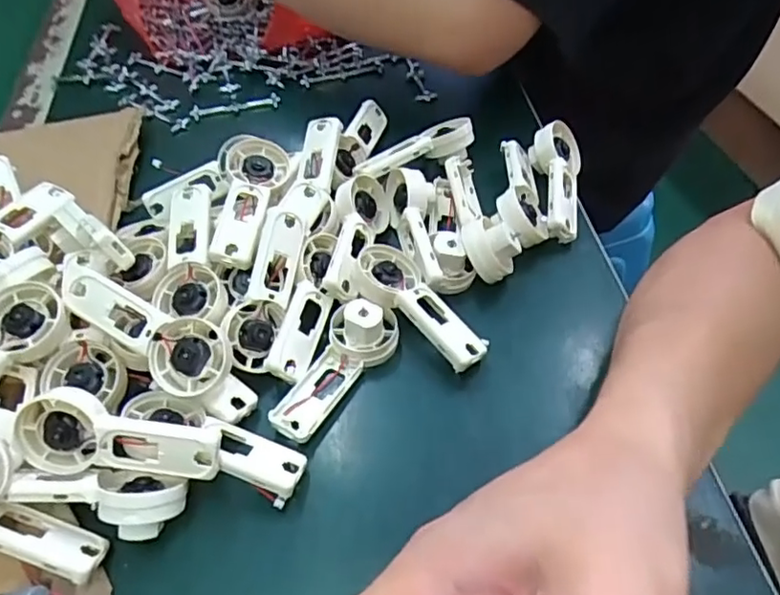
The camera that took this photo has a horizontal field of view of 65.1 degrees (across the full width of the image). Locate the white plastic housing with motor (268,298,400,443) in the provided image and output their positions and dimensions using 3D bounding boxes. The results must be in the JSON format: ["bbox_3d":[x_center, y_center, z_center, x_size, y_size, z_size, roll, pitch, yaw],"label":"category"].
[{"bbox_3d":[-0.028,0.038,0.336,0.037,0.025,0.090,19,55,18],"label":"white plastic housing with motor"}]

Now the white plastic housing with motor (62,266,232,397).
[{"bbox_3d":[-0.133,0.014,0.320,0.105,0.027,0.036,30,57,3],"label":"white plastic housing with motor"}]

